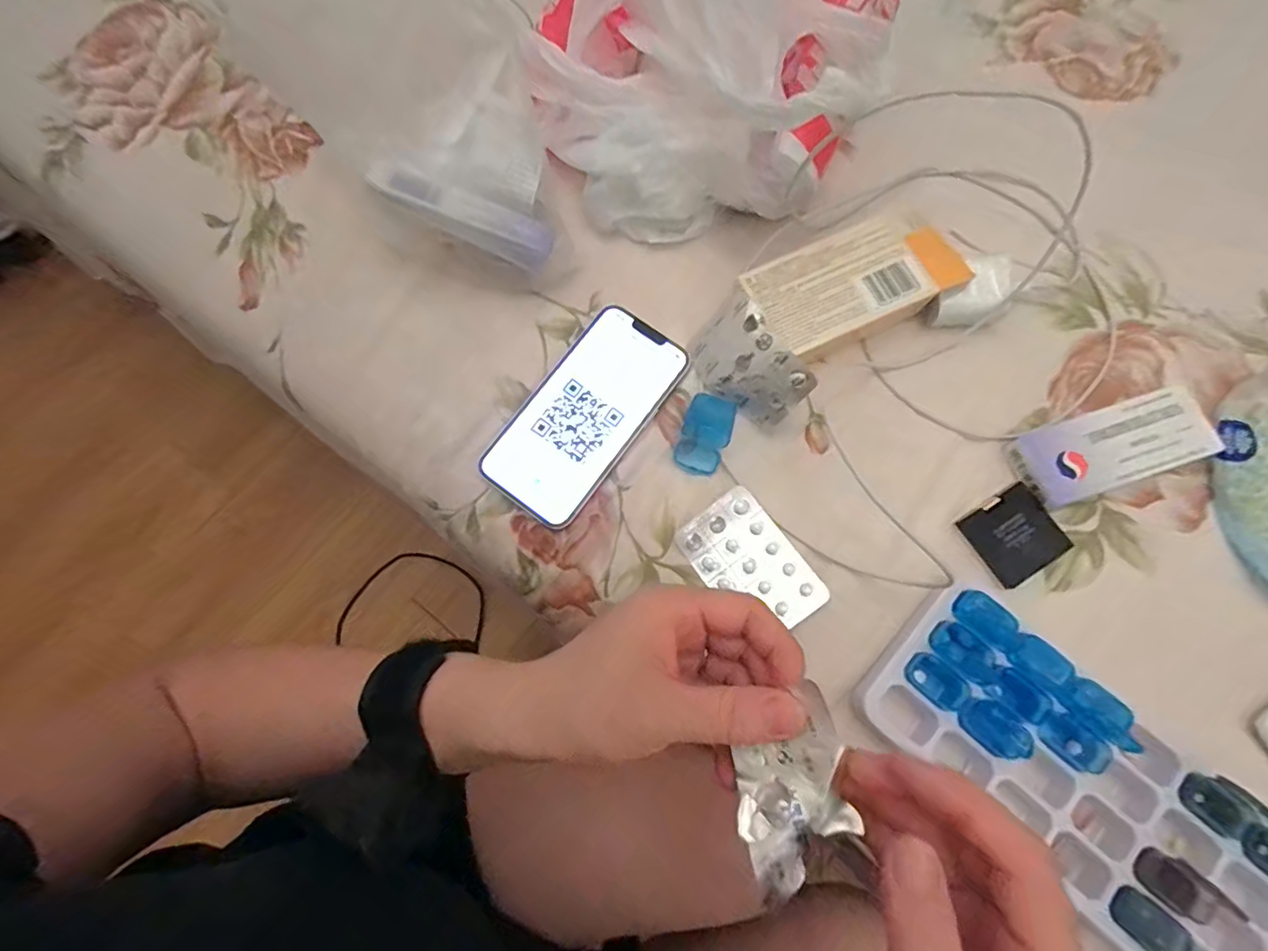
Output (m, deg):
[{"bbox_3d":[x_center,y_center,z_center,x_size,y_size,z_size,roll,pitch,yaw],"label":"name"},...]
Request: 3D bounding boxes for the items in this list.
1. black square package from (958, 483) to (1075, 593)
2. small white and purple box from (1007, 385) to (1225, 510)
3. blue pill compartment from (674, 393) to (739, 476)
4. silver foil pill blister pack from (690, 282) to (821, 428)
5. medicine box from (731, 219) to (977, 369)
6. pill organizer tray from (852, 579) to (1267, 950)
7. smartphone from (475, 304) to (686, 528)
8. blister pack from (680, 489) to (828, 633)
[{"bbox_3d":[0.225,0.036,0.324,0.050,0.009,0.046,-30,76,-7],"label":"black square package"},{"bbox_3d":[0.288,-0.017,0.332,0.109,0.018,0.045,-18,75,-4],"label":"small white and purple box"},{"bbox_3d":[0.045,-0.025,0.341,0.030,0.012,0.048,20,76,6],"label":"blue pill compartment"},{"bbox_3d":[0.071,-0.068,0.339,0.053,0.012,0.079,-46,65,32],"label":"silver foil pill blister pack"},{"bbox_3d":[0.139,-0.121,0.352,0.128,0.035,0.065,-26,76,-6],"label":"medicine box"},{"bbox_3d":[0.255,0.180,0.275,0.280,0.031,0.098,41,80,11],"label":"pill organizer tray"},{"bbox_3d":[-0.030,-0.040,0.352,0.071,0.007,0.144,36,79,10],"label":"smartphone"},{"bbox_3d":[0.071,0.053,0.325,0.053,0.007,0.083,-39,77,-8],"label":"blister pack"}]

